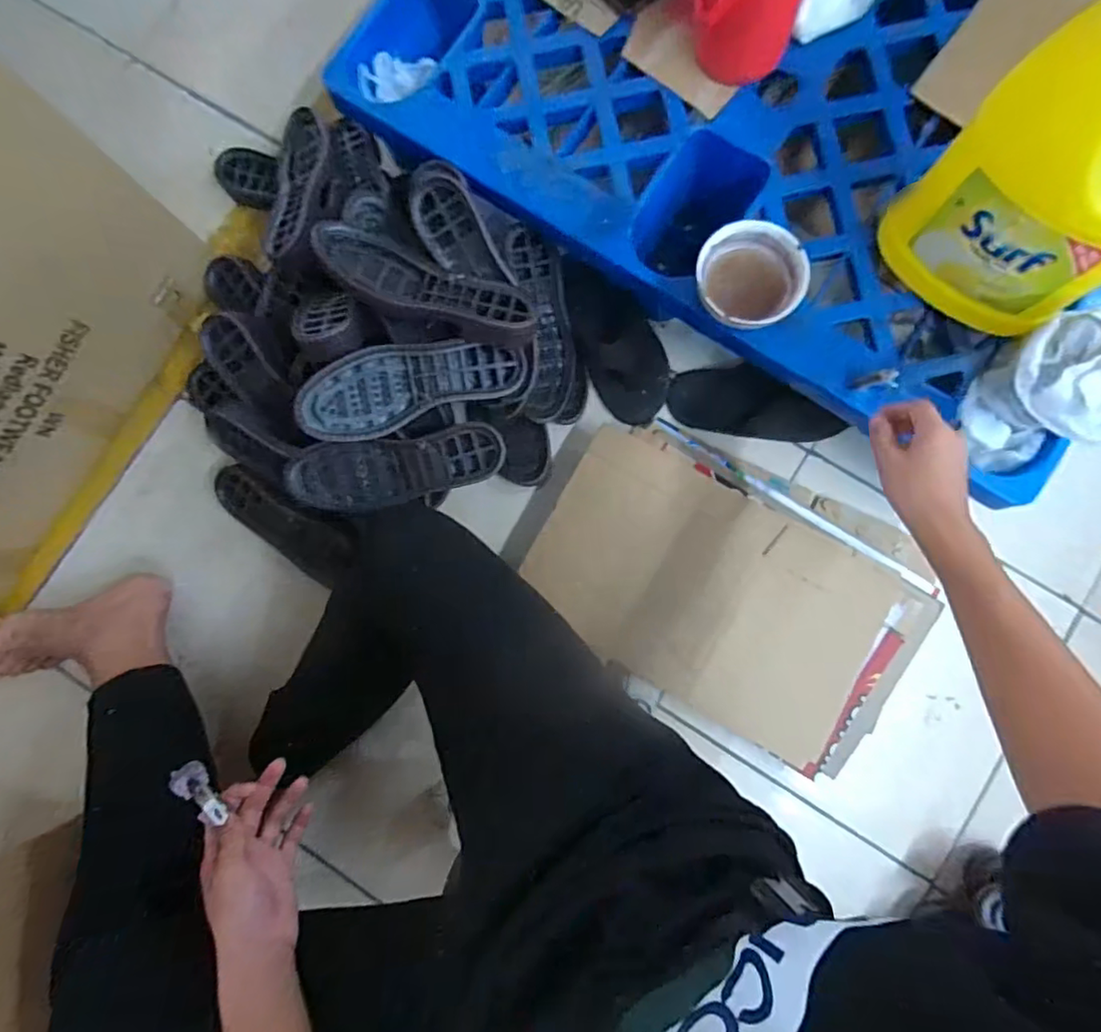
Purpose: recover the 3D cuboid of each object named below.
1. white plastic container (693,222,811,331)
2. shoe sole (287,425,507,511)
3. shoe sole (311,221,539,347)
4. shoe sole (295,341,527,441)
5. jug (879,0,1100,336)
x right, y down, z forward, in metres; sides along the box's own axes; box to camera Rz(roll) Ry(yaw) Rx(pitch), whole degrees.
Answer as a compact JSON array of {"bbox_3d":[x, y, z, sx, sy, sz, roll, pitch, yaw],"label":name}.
[{"bbox_3d":[0.215,-0.260,0.651,0.115,0.071,0.115,-16,83,0],"label":"white plastic container"},{"bbox_3d":[-0.184,-0.059,0.714,0.251,0.032,0.080,-9,105,-3],"label":"shoe sole"},{"bbox_3d":[-0.140,-0.253,0.659,0.260,0.056,0.082,20,84,5],"label":"shoe sole"},{"bbox_3d":[-0.155,-0.151,0.664,0.251,0.032,0.089,-17,104,-15],"label":"shoe sole"},{"bbox_3d":[0.447,-0.285,0.513,0.096,0.286,0.189,-35,83,-2],"label":"jug"}]

